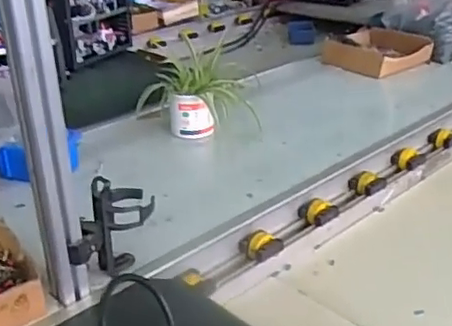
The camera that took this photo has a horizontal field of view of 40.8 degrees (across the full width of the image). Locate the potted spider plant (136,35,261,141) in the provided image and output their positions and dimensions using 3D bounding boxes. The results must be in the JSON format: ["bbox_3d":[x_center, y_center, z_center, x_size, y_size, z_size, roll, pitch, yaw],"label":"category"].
[{"bbox_3d":[-0.070,-0.138,1.270,0.225,0.160,0.191,-7,27,-12],"label":"potted spider plant"}]

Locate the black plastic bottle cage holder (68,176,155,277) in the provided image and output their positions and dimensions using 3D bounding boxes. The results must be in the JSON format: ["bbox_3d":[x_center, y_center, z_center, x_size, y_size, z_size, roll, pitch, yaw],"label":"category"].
[{"bbox_3d":[-0.143,0.094,0.816,0.070,0.140,0.140,7,27,15],"label":"black plastic bottle cage holder"}]

